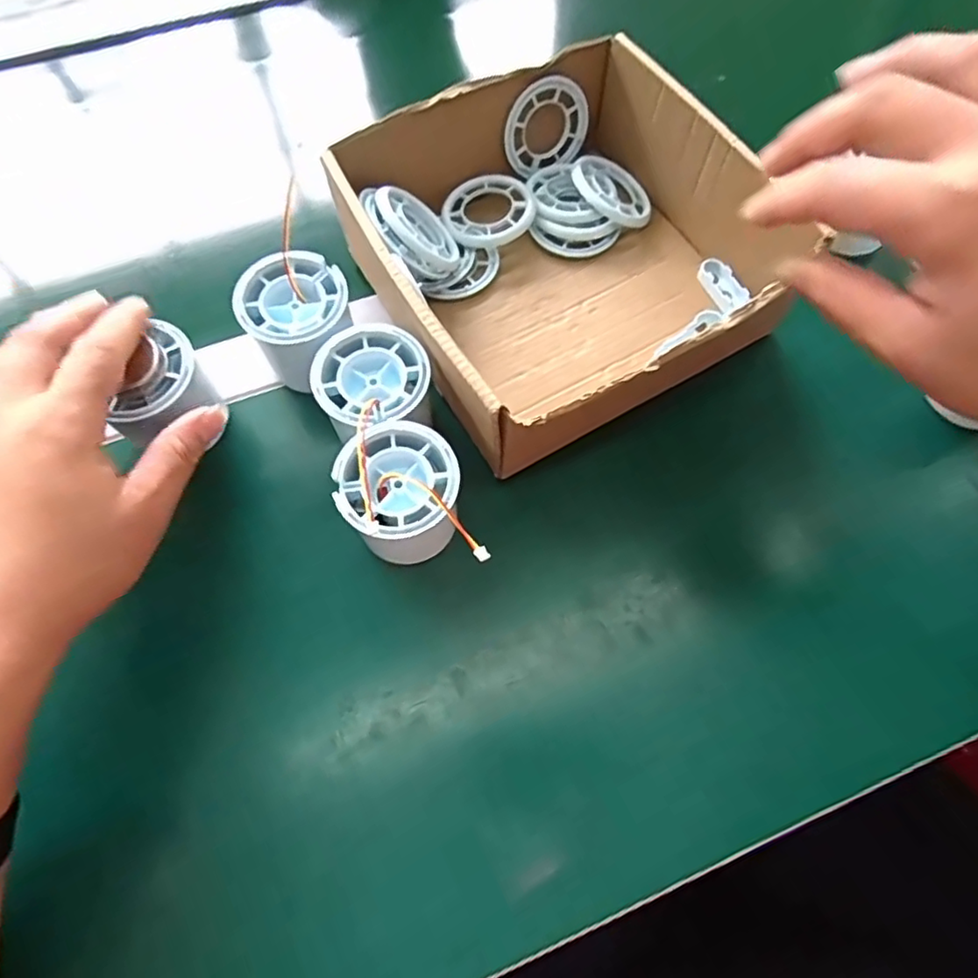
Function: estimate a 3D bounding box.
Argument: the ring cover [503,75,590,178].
[{"bbox_3d":[0.036,-0.226,0.385,0.058,0.051,0.009,-26,53,-7],"label":"ring cover"}]

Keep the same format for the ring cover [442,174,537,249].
[{"bbox_3d":[0.000,-0.170,0.381,0.054,0.011,0.048,-15,68,-6],"label":"ring cover"}]

